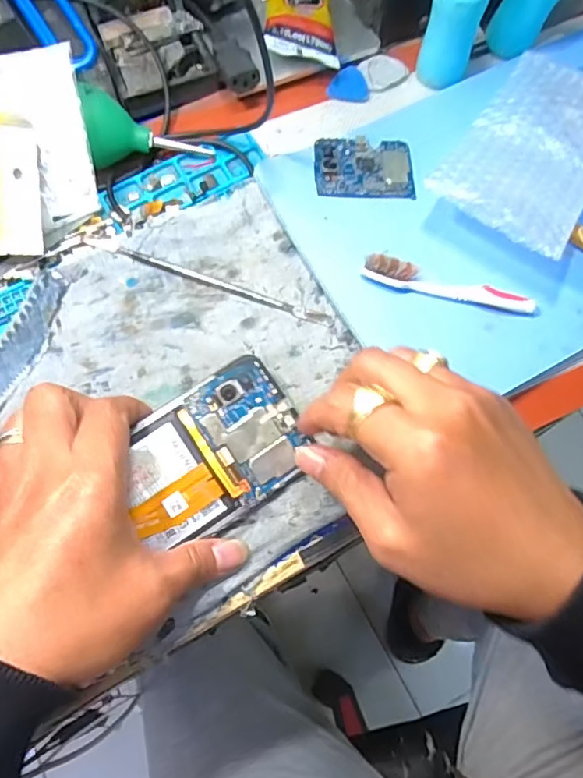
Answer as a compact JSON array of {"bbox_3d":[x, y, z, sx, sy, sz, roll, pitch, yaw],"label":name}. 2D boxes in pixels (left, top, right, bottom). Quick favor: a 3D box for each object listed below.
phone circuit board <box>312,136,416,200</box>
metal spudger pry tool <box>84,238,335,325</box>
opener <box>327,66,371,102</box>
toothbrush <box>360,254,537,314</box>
[{"bbox_3d":[0.048,-0.148,0.371,0.066,0.004,0.047,0,70,-2],"label":"phone circuit board"},{"bbox_3d":[-0.052,-0.067,0.349,0.162,0.004,0.007,19,72,5],"label":"metal spudger pry tool"},{"bbox_3d":[0.044,-0.219,0.403,0.030,0.004,0.029,0,75,1],"label":"opener"},{"bbox_3d":[0.096,-0.064,0.338,0.105,0.018,0.014,13,70,3],"label":"toothbrush"}]

